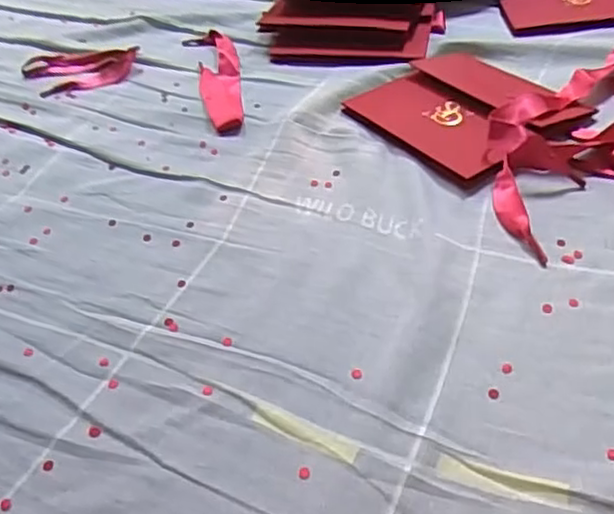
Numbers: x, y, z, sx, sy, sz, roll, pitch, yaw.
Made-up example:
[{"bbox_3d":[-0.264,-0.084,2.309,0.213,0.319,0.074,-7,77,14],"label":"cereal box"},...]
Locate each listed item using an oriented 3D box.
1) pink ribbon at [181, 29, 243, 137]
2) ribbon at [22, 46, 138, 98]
[{"bbox_3d":[-0.078,-0.163,0.601,0.041,0.010,0.184,-14,42,-8],"label":"pink ribbon"},{"bbox_3d":[-0.213,-0.174,0.626,0.108,0.013,0.070,-4,42,3],"label":"ribbon"}]

